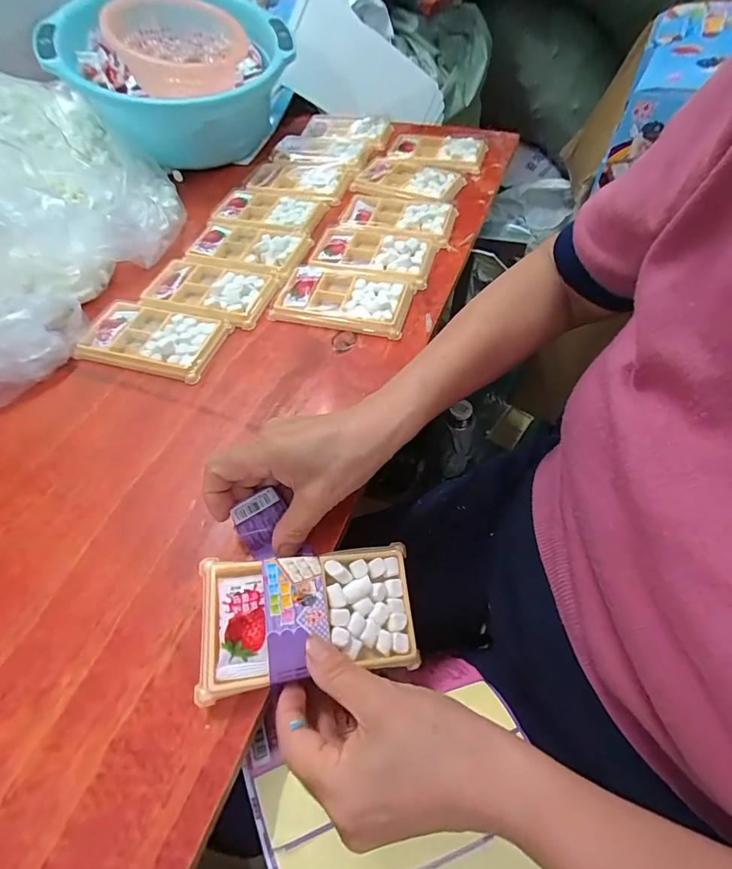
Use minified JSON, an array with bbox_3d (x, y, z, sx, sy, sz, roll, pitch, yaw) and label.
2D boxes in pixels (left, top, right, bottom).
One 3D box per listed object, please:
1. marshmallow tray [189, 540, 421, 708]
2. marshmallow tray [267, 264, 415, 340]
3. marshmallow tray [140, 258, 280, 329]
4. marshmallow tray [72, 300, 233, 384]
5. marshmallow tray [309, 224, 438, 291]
[{"bbox_3d":[-0.034,0.113,0.272,0.132,0.012,0.075,1,65,-19],"label":"marshmallow tray"},{"bbox_3d":[-0.024,-0.144,0.443,0.136,0.015,0.082,12,58,9],"label":"marshmallow tray"},{"bbox_3d":[-0.165,-0.157,0.452,0.132,0.013,0.080,15,58,11],"label":"marshmallow tray"},{"bbox_3d":[-0.211,-0.096,0.421,0.133,0.015,0.075,14,58,11],"label":"marshmallow tray"},{"bbox_3d":[0.008,-0.206,0.482,0.134,0.011,0.085,15,59,12],"label":"marshmallow tray"}]

